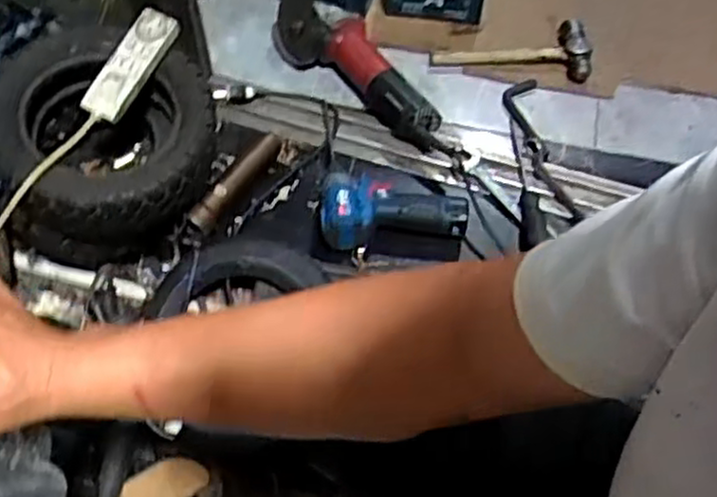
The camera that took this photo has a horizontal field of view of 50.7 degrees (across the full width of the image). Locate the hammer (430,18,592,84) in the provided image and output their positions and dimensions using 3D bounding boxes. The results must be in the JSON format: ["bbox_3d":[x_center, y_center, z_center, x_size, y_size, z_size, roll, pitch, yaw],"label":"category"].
[{"bbox_3d":[0.230,-0.305,1.141,0.232,0.031,0.094,5,59,2],"label":"hammer"}]

